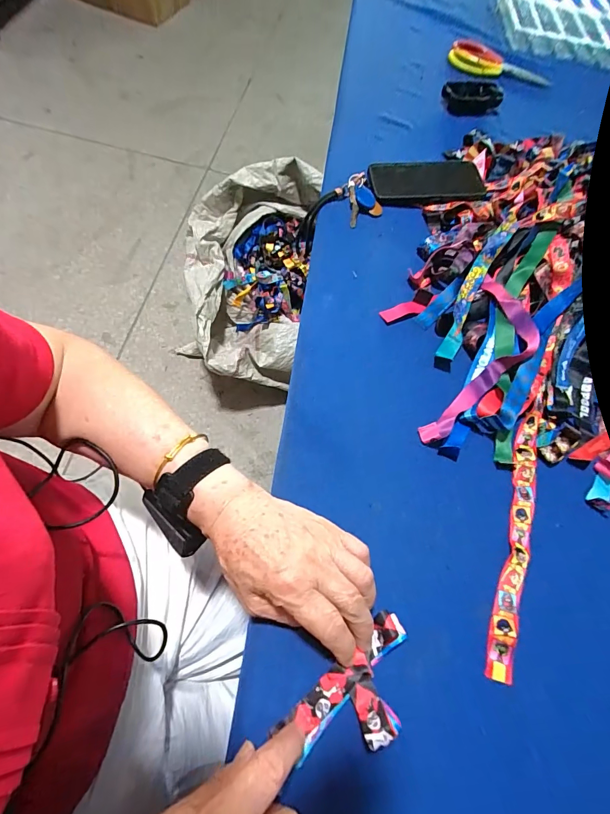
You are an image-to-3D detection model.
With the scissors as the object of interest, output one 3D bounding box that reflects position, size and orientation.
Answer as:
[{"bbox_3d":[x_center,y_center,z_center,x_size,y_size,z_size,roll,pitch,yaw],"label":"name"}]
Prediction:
[{"bbox_3d":[0.399,-0.701,0.770,0.215,0.014,0.081,15,73,-4],"label":"scissors"}]

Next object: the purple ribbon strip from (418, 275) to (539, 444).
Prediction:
[{"bbox_3d":[0.207,-0.053,0.417,0.075,0.037,0.240,28,66,6],"label":"purple ribbon strip"}]

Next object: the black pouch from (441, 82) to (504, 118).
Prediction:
[{"bbox_3d":[0.300,-0.554,0.672,0.112,0.033,0.048,-5,66,-5],"label":"black pouch"}]

